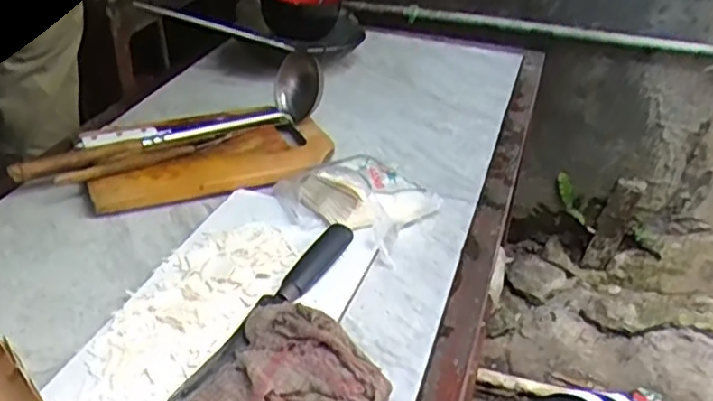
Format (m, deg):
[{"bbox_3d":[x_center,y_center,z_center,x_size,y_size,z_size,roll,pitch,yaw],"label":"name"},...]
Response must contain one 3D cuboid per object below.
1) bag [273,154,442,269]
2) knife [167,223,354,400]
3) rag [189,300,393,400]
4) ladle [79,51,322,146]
[{"bbox_3d":[-0.003,-0.011,0.722,0.156,0.061,0.127,18,36,24],"label":"bag"},{"bbox_3d":[-0.076,0.092,0.574,0.031,0.021,0.246,18,36,24],"label":"knife"},{"bbox_3d":[-0.043,0.136,0.512,0.125,0.052,0.119,13,35,18],"label":"rag"},{"bbox_3d":[-0.192,-0.119,0.835,0.283,0.084,0.098,-13,35,-21],"label":"ladle"}]

